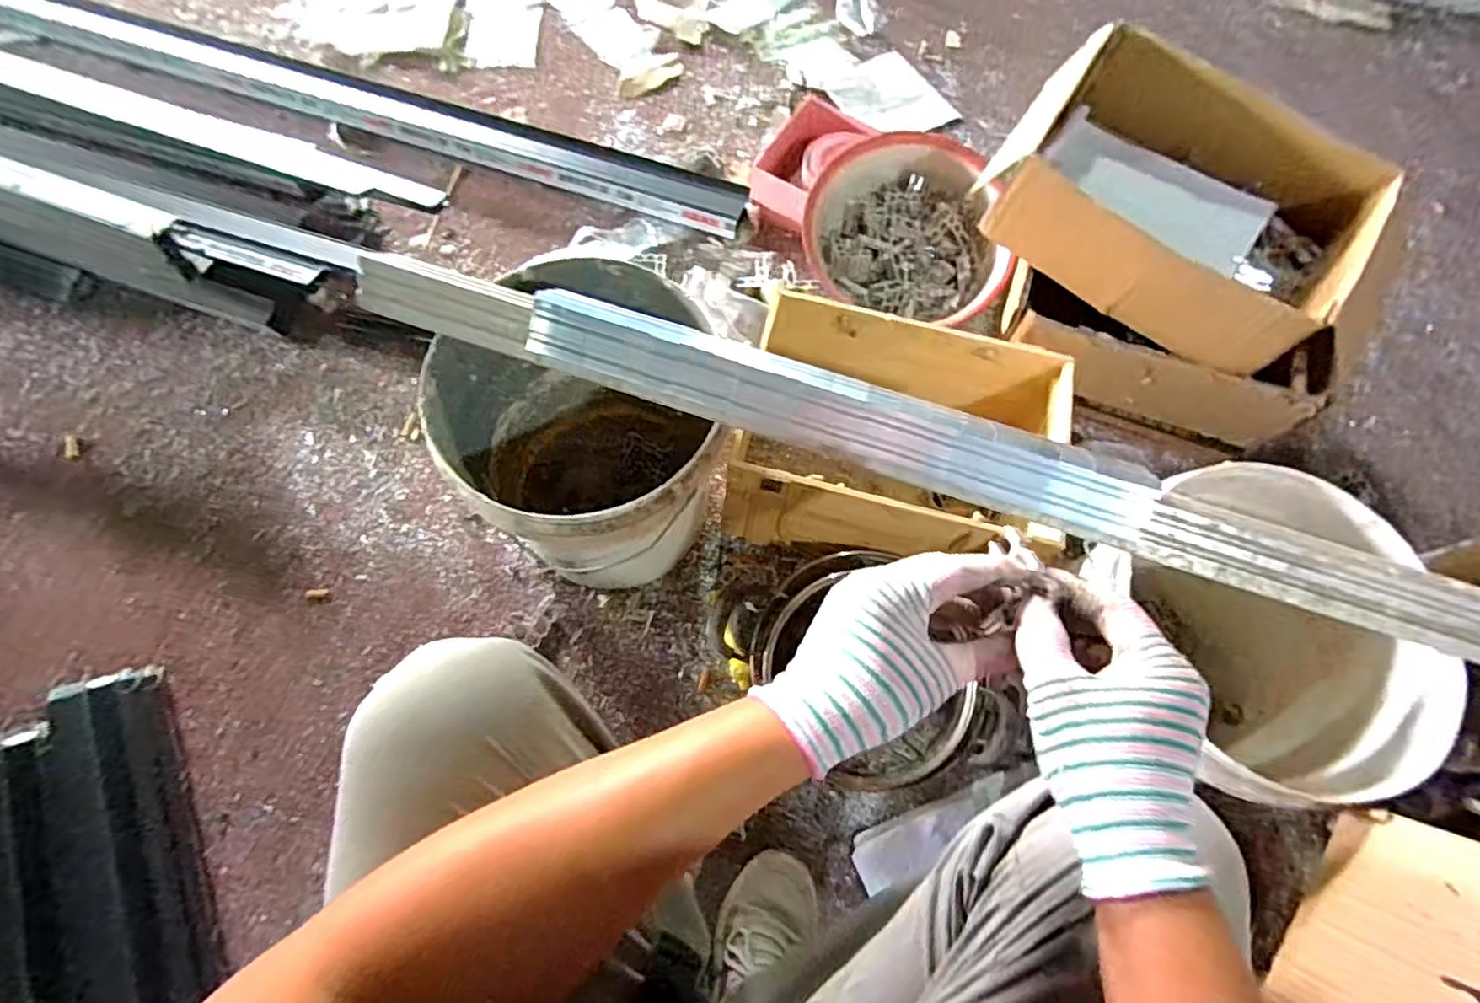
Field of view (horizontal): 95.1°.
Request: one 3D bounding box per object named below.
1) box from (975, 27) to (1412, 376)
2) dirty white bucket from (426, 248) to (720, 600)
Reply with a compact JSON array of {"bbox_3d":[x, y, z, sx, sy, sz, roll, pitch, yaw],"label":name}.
[{"bbox_3d":[0.531,-0.377,0.839,0.417,0.120,0.293,31,69,11],"label":"box"},{"bbox_3d":[-0.159,-0.055,0.795,0.284,0.319,0.291,1,67,-1],"label":"dirty white bucket"}]

